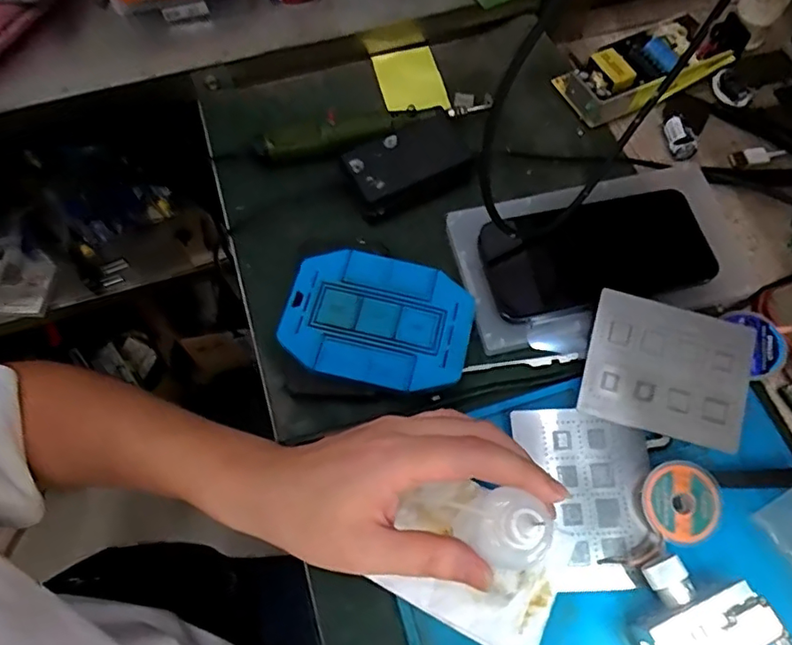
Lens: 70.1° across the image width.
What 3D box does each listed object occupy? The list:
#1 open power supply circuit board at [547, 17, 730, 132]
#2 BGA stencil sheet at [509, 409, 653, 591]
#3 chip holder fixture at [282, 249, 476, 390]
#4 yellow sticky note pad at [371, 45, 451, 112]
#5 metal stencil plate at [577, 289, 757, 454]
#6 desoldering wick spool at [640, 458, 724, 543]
[{"bbox_3d":[0.197,-0.202,0.450,0.135,0.023,0.059,-28,68,-11],"label":"open power supply circuit board"},{"bbox_3d":[0.112,0.100,0.327,0.076,0.004,0.098,-1,70,-5],"label":"BGA stencil sheet"},{"bbox_3d":[-0.011,0.000,0.361,0.115,0.020,0.085,12,67,7],"label":"chip holder fixture"},{"bbox_3d":[0.012,-0.196,0.457,0.052,0.007,0.087,-9,53,-7],"label":"yellow sticky note pad"},{"bbox_3d":[0.167,0.029,0.347,0.098,0.005,0.079,14,79,4],"label":"metal stencil plate"},{"bbox_3d":[0.162,0.101,0.320,0.044,0.013,0.041,0,66,1],"label":"desoldering wick spool"}]

